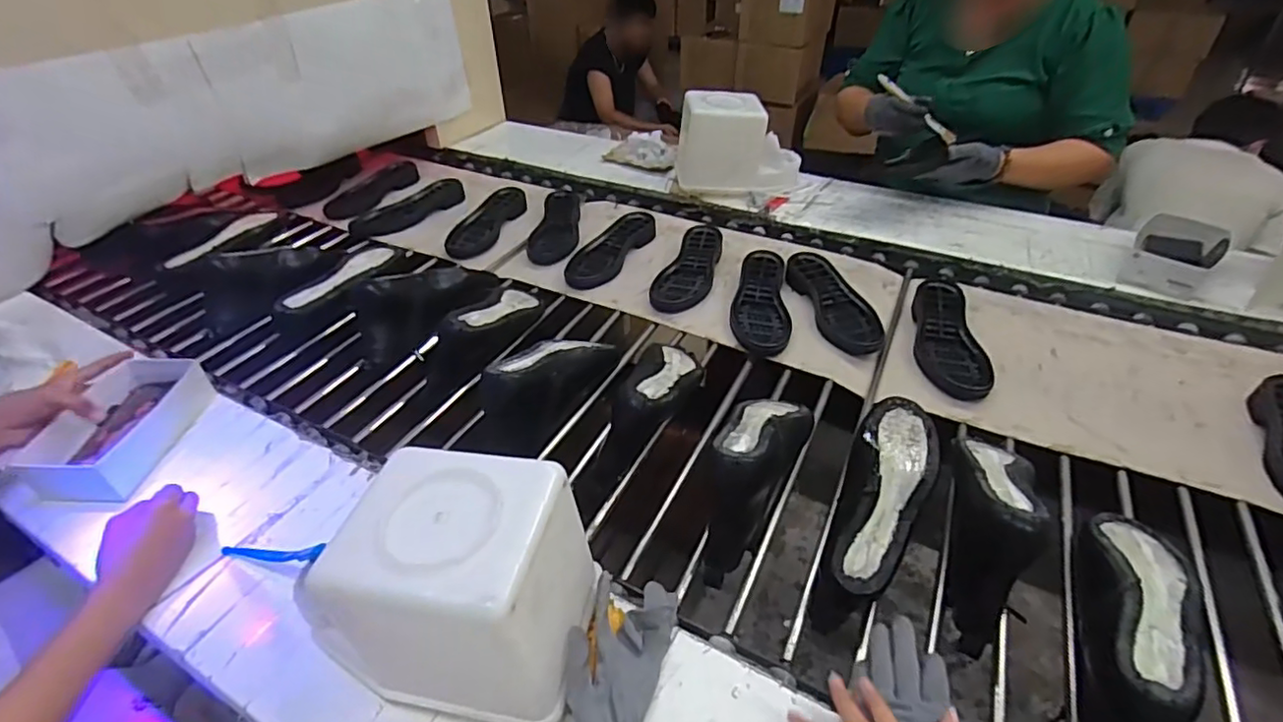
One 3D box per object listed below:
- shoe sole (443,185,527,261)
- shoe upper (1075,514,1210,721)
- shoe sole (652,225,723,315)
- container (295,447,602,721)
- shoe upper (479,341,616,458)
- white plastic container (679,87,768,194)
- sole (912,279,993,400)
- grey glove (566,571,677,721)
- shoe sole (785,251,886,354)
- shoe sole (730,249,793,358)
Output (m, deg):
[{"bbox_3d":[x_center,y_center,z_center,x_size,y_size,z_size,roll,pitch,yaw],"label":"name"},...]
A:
[{"bbox_3d":[-0.311,-0.287,1.227,0.081,0.029,0.242,7,39,14],"label":"shoe sole"},{"bbox_3d":[0.432,0.237,0.534,0.083,0.093,0.263,21,44,30],"label":"shoe upper"},{"bbox_3d":[0.087,-0.165,1.060,0.088,0.025,0.241,11,40,19],"label":"shoe sole"},{"bbox_3d":[-0.128,0.169,0.464,0.155,0.152,0.129,6,38,13],"label":"container"},{"bbox_3d":[-0.122,0.027,0.781,0.087,0.114,0.235,19,43,27],"label":"shoe upper"},{"bbox_3d":[0.164,-0.450,1.248,0.176,0.170,0.093,-3,37,1],"label":"white plastic container"},{"bbox_3d":[0.449,-0.040,0.894,0.086,0.034,0.247,2,38,8],"label":"sole"},{"bbox_3d":[-0.024,0.249,0.481,0.066,0.050,0.183,10,41,17],"label":"grey glove"},{"bbox_3d":[0.306,-0.099,0.975,0.092,0.027,0.239,-10,38,-7],"label":"shoe sole"},{"bbox_3d":[0.195,-0.098,0.977,0.090,0.030,0.252,4,38,11],"label":"shoe sole"}]

